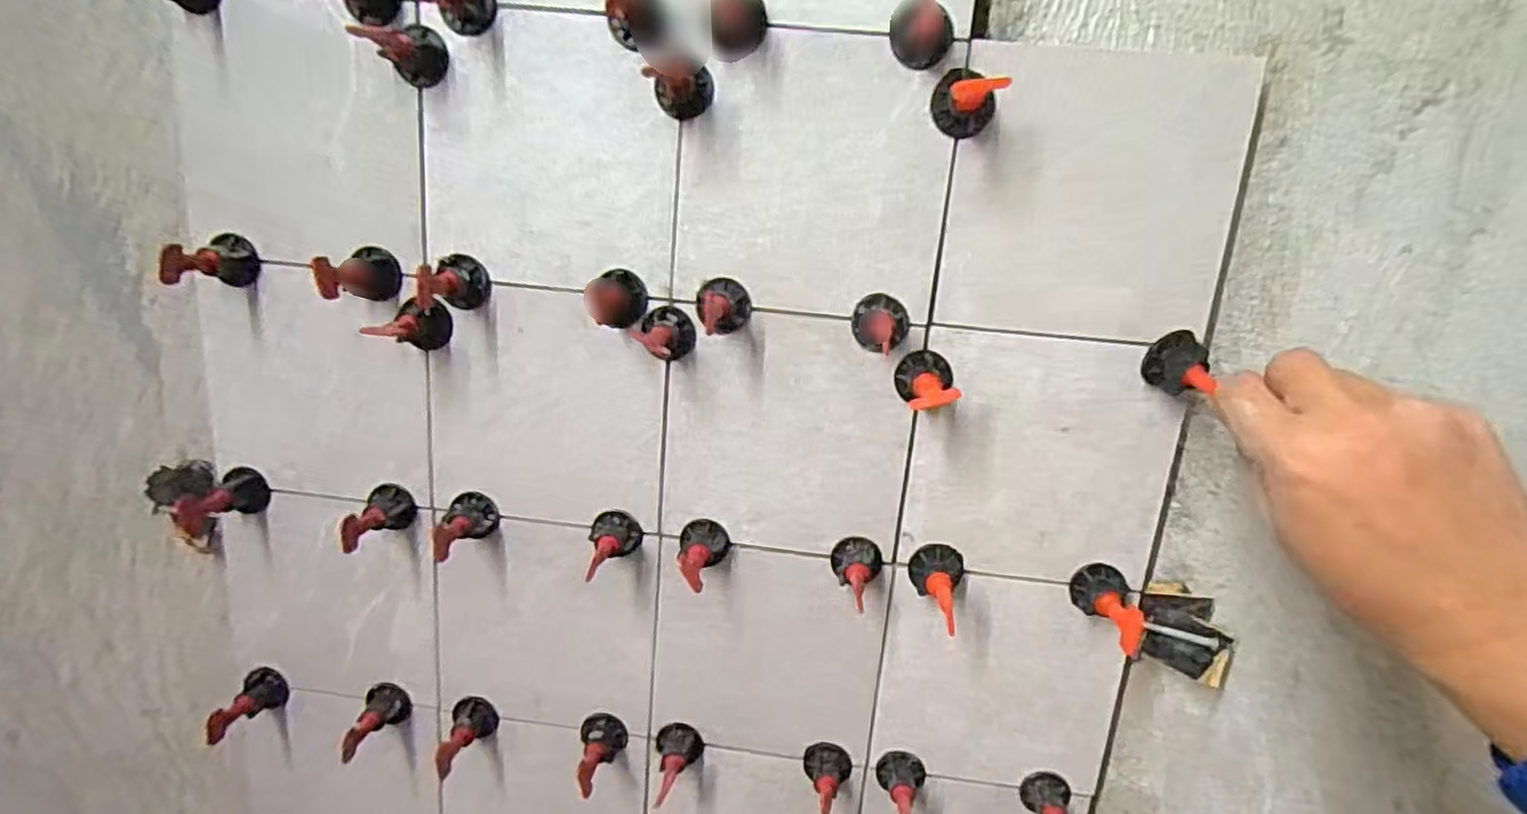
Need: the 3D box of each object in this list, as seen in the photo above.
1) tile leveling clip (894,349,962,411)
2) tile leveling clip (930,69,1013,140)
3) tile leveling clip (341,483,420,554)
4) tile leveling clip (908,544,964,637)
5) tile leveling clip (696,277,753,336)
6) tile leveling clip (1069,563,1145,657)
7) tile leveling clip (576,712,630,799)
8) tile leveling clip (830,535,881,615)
[{"bbox_3d":[0.092,-0.015,0.391,0.036,0.029,0.027,8,14,10],"label":"tile leveling clip"},{"bbox_3d":[0.103,-0.156,0.353,0.033,0.031,0.037,7,14,7],"label":"tile leveling clip"},{"bbox_3d":[-0.236,0.069,0.429,0.026,0.028,0.045,4,14,-4],"label":"tile leveling clip"},{"bbox_3d":[0.099,0.103,0.405,0.031,0.025,0.056,9,15,15],"label":"tile leveling clip"},{"bbox_3d":[-0.021,-0.054,0.385,0.031,0.030,0.039,4,14,-4],"label":"tile leveling clip"},{"bbox_3d":[0.196,0.113,0.401,0.034,0.027,0.053,11,15,20],"label":"tile leveling clip"},{"bbox_3d":[-0.105,0.229,0.455,0.030,0.026,0.050,3,14,-9],"label":"tile leveling clip"},{"bbox_3d":[0.054,0.098,0.415,0.030,0.025,0.045,8,14,10],"label":"tile leveling clip"}]

